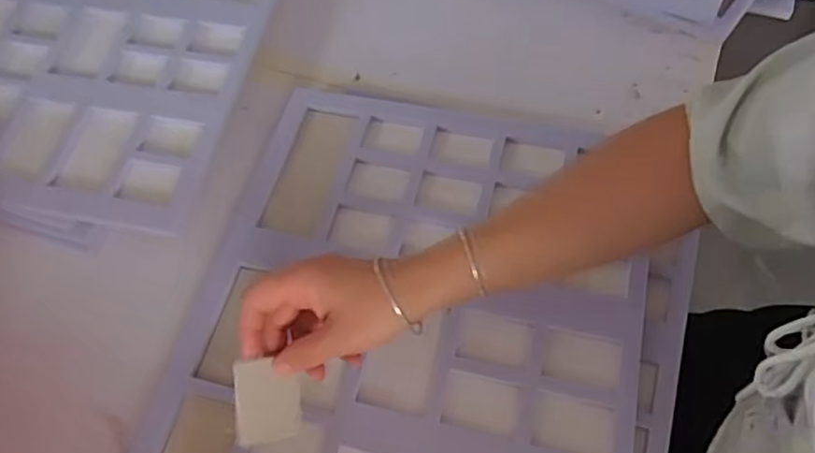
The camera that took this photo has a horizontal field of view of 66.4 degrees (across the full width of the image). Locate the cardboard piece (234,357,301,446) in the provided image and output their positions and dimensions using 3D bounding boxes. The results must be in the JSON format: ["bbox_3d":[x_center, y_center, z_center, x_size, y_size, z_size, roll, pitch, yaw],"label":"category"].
[{"bbox_3d":[-0.091,0.113,0.409,0.042,0.004,0.052,0,77,-29],"label":"cardboard piece"}]

